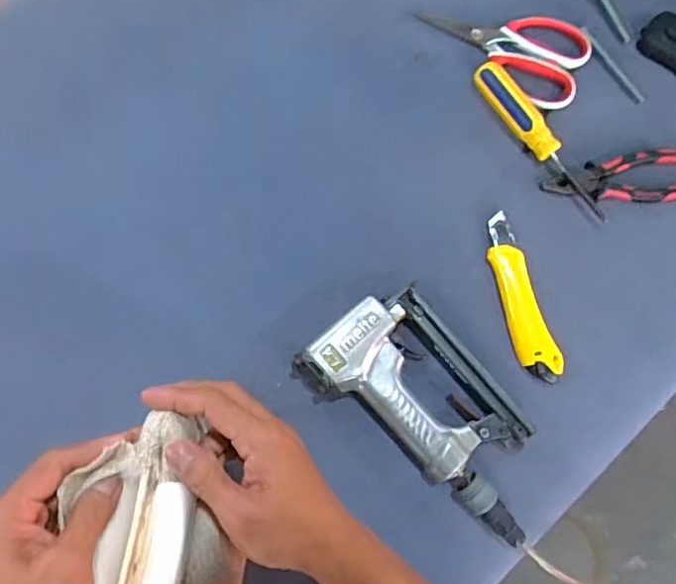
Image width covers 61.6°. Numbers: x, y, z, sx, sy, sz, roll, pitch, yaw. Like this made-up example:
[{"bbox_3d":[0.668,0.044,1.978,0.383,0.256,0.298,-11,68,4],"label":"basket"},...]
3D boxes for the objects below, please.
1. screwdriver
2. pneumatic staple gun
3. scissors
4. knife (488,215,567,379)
[{"bbox_3d":[0.203,-0.154,0.568,0.030,0.027,0.190,-35,79,-9],"label":"screwdriver"},{"bbox_3d":[0.094,0.107,0.514,0.250,0.052,0.126,42,80,8],"label":"pneumatic staple gun"},{"bbox_3d":[0.177,-0.267,0.598,0.176,0.018,0.089,29,78,6],"label":"scissors"},{"bbox_3d":[0.175,0.006,0.551,0.034,0.021,0.163,-14,77,-4],"label":"knife"}]

